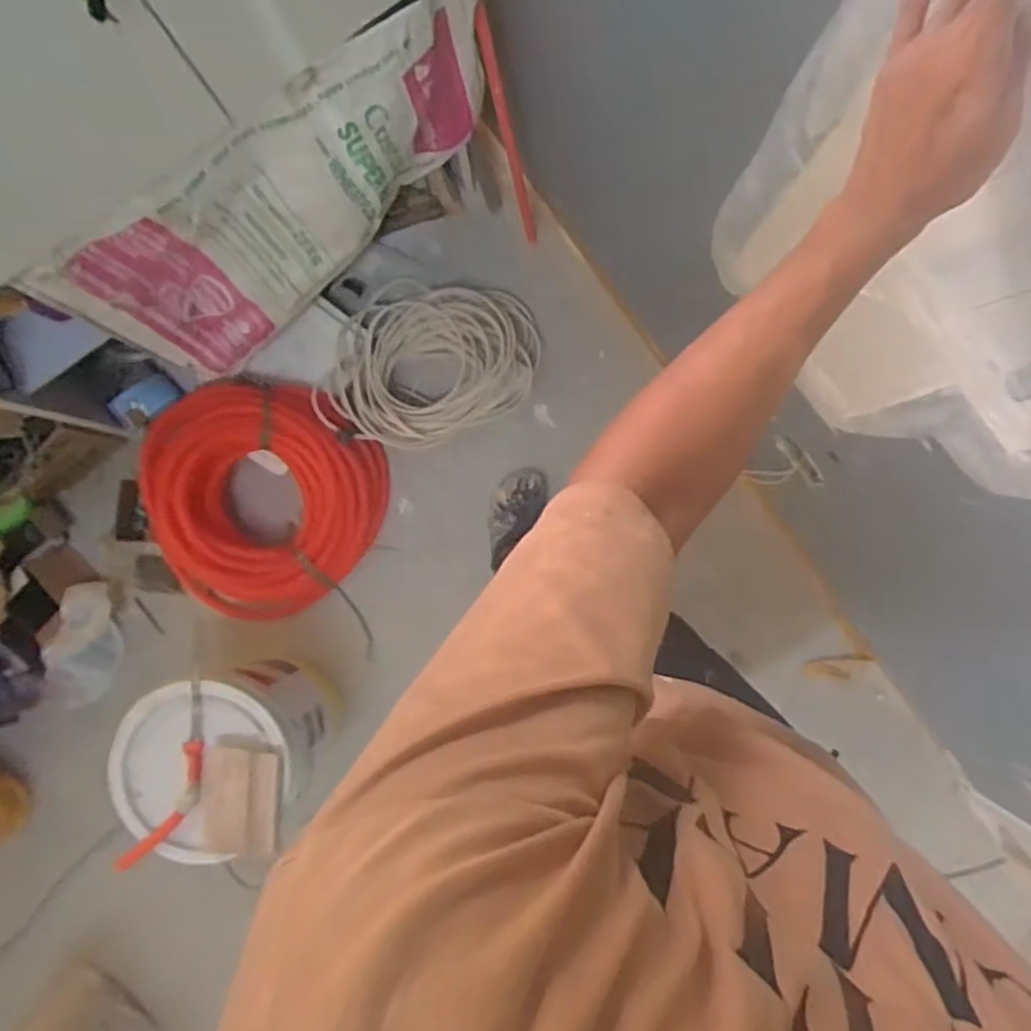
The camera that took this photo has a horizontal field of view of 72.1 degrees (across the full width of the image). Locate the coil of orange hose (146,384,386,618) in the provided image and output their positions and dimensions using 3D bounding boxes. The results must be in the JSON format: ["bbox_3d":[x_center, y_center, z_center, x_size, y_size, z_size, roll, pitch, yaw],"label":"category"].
[{"bbox_3d":[-0.516,-0.041,1.477,0.472,0.183,0.480,-21,89,0],"label":"coil of orange hose"}]

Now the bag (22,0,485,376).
[{"bbox_3d":[-0.336,-0.493,1.138,0.720,0.423,0.087,-37,89,0],"label":"bag"}]

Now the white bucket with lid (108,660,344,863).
[{"bbox_3d":[-0.508,0.437,1.344,0.312,0.376,0.327,0,89,1],"label":"white bucket with lid"}]

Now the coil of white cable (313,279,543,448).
[{"bbox_3d":[-0.171,-0.311,1.481,0.413,0.077,0.342,11,89,1],"label":"coil of white cable"}]

